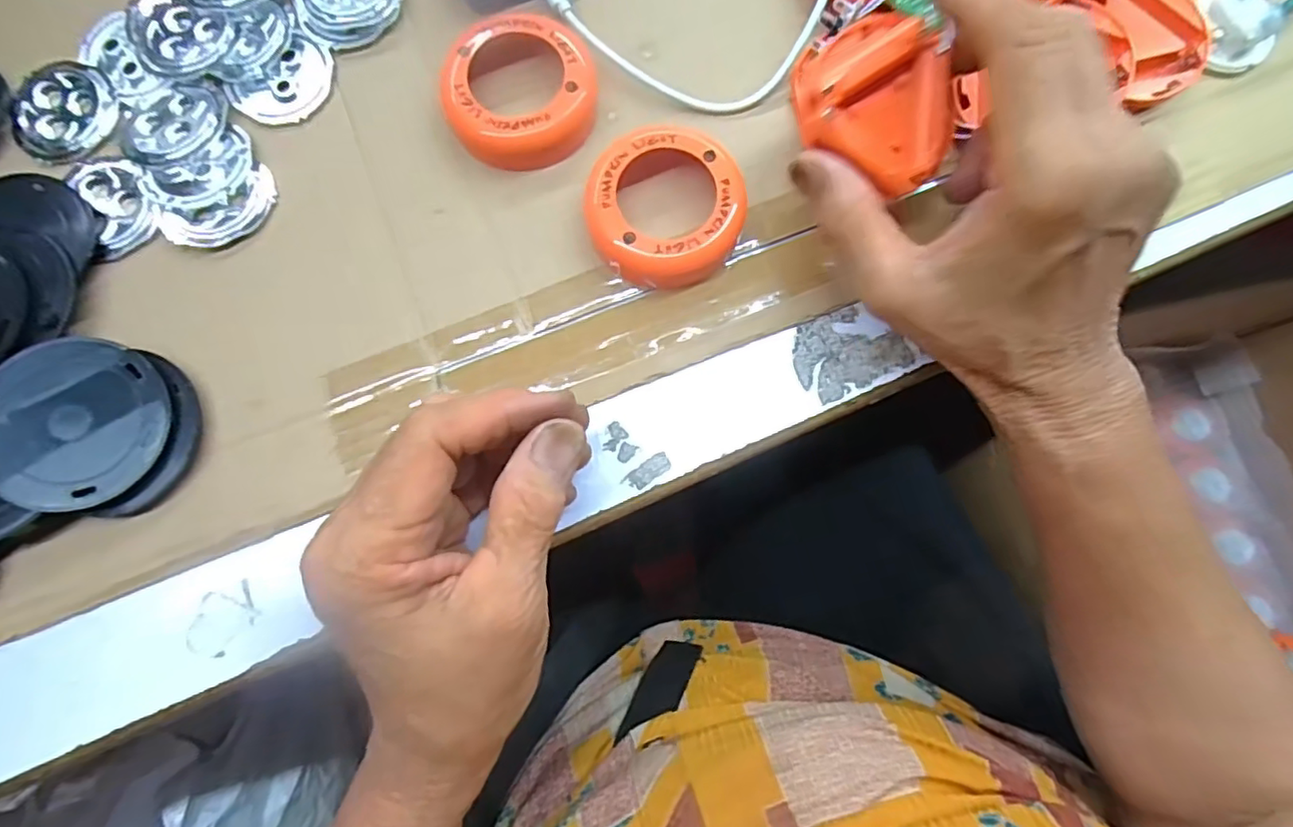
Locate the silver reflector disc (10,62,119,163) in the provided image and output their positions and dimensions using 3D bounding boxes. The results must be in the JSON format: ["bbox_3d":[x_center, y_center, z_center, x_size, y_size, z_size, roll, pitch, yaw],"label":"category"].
[{"bbox_3d":[-0.268,-0.140,0.286,0.046,0.005,0.046,0,79,-1],"label":"silver reflector disc"}]

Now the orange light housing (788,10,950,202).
[{"bbox_3d":[0.089,-0.117,0.241,0.060,0.020,0.062,-31,105,-6],"label":"orange light housing"}]

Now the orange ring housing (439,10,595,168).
[{"bbox_3d":[-0.055,-0.142,0.276,0.065,0.026,0.064,0,79,-1],"label":"orange ring housing"}]

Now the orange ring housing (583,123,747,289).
[{"bbox_3d":[0.008,-0.087,0.265,0.066,0.021,0.067,0,79,-1],"label":"orange ring housing"}]

